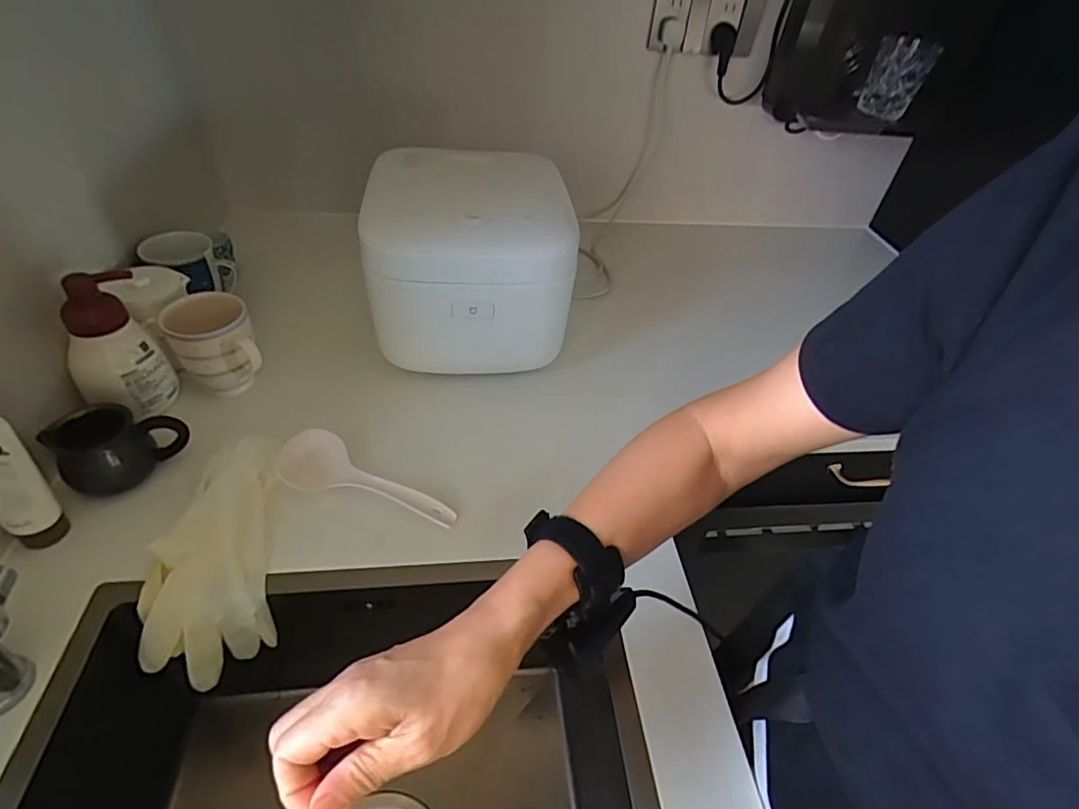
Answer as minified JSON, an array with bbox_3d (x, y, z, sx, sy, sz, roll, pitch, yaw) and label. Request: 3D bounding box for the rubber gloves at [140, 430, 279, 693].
[{"bbox_3d":[-0.289,0.133,0.507,0.100,0.080,0.224,2,62,-5],"label":"rubber gloves"}]

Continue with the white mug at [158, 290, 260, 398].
[{"bbox_3d":[-0.358,-0.063,0.610,0.083,0.092,0.092,-24,52,-29],"label":"white mug"}]

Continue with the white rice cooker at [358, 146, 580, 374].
[{"bbox_3d":[-0.087,-0.195,0.699,0.219,0.185,0.276,-1,44,-8],"label":"white rice cooker"}]

